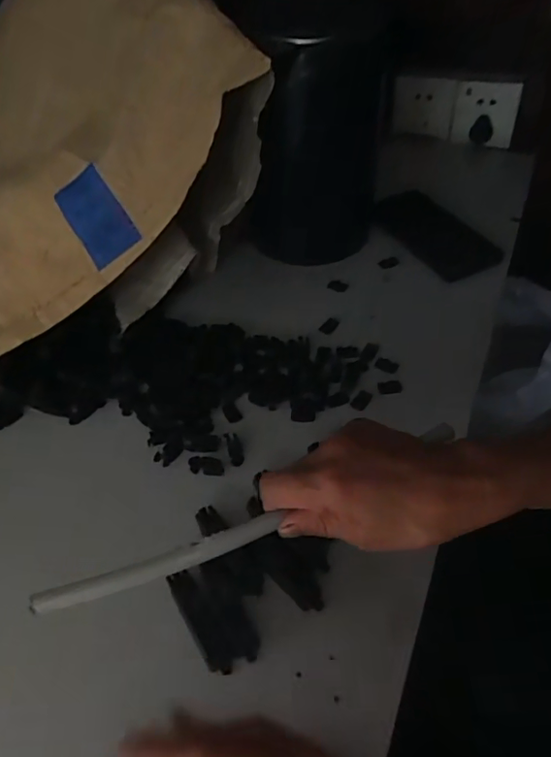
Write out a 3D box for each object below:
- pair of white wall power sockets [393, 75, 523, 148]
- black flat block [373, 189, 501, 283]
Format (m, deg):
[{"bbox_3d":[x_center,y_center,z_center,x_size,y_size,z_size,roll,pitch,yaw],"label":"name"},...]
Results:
[{"bbox_3d":[0.245,-0.367,0.765,0.160,0.077,0.017,9,33,9],"label":"pair of white wall power sockets"},{"bbox_3d":[0.182,-0.171,0.648,0.088,0.013,0.158,-24,52,-17],"label":"black flat block"}]

